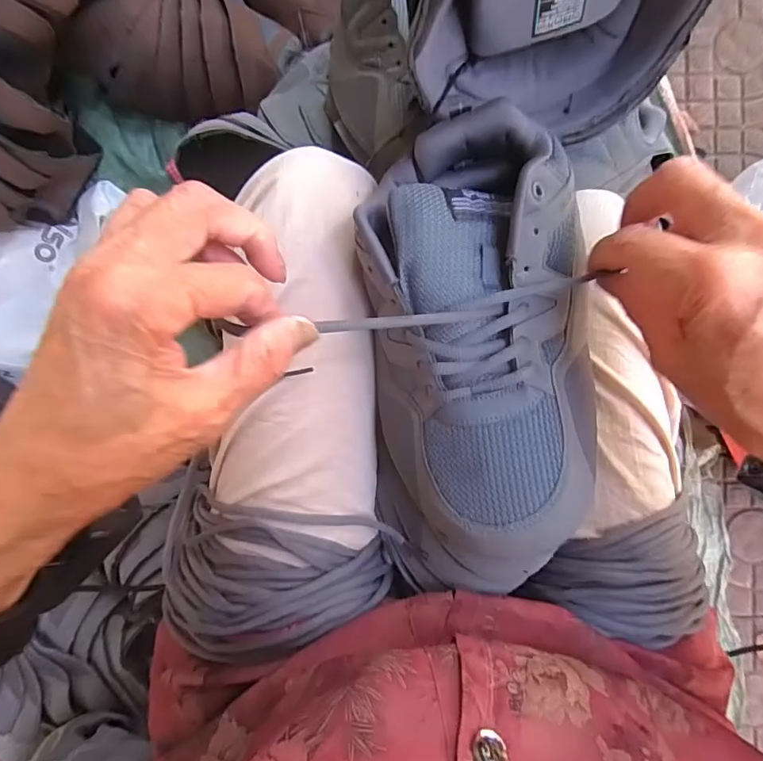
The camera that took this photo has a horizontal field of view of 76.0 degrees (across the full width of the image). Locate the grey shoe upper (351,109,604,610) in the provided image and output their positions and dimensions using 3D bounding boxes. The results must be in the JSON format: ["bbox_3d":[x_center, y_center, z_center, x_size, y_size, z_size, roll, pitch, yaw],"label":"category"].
[{"bbox_3d":[0.057,-0.011,0.283,0.126,0.083,0.262,0,95,3],"label":"grey shoe upper"}]

